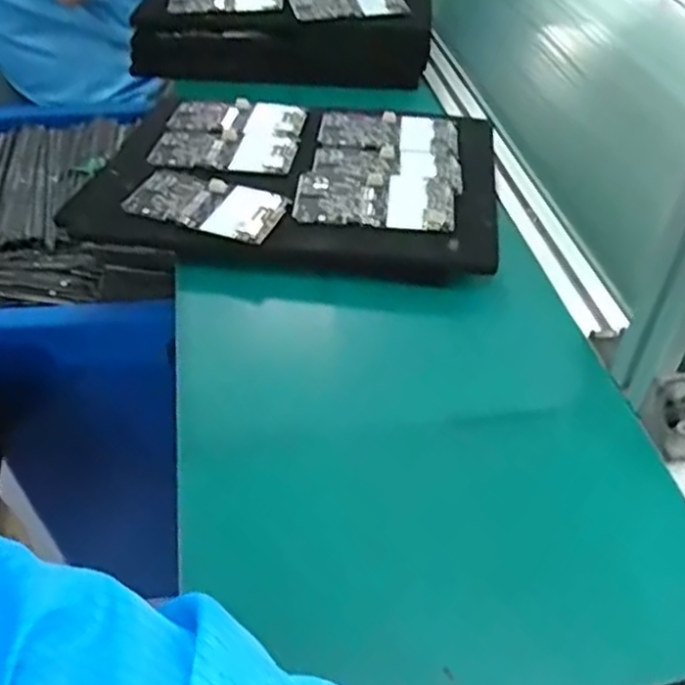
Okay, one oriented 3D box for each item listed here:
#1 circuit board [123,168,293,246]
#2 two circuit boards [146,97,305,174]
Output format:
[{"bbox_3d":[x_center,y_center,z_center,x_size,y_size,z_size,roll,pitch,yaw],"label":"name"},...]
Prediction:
[{"bbox_3d":[-0.111,-0.115,0.590,0.126,0.008,0.069,15,47,10],"label":"circuit board"},{"bbox_3d":[-0.104,-0.200,0.672,0.126,0.010,0.137,3,44,3],"label":"two circuit boards"}]

